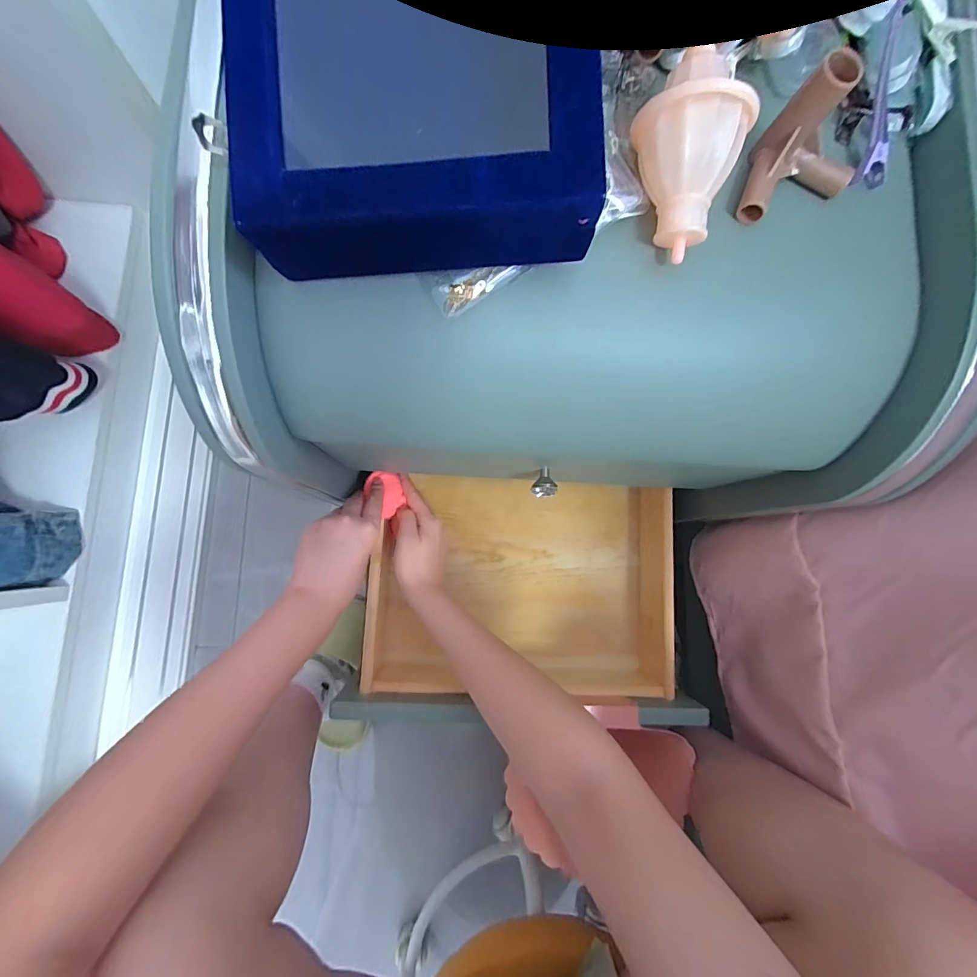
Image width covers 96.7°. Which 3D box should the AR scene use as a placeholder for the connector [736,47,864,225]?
[{"bbox_3d":[0.162,-0.169,0.220,0.056,0.047,0.050,-44,88,-9],"label":"connector"}]

